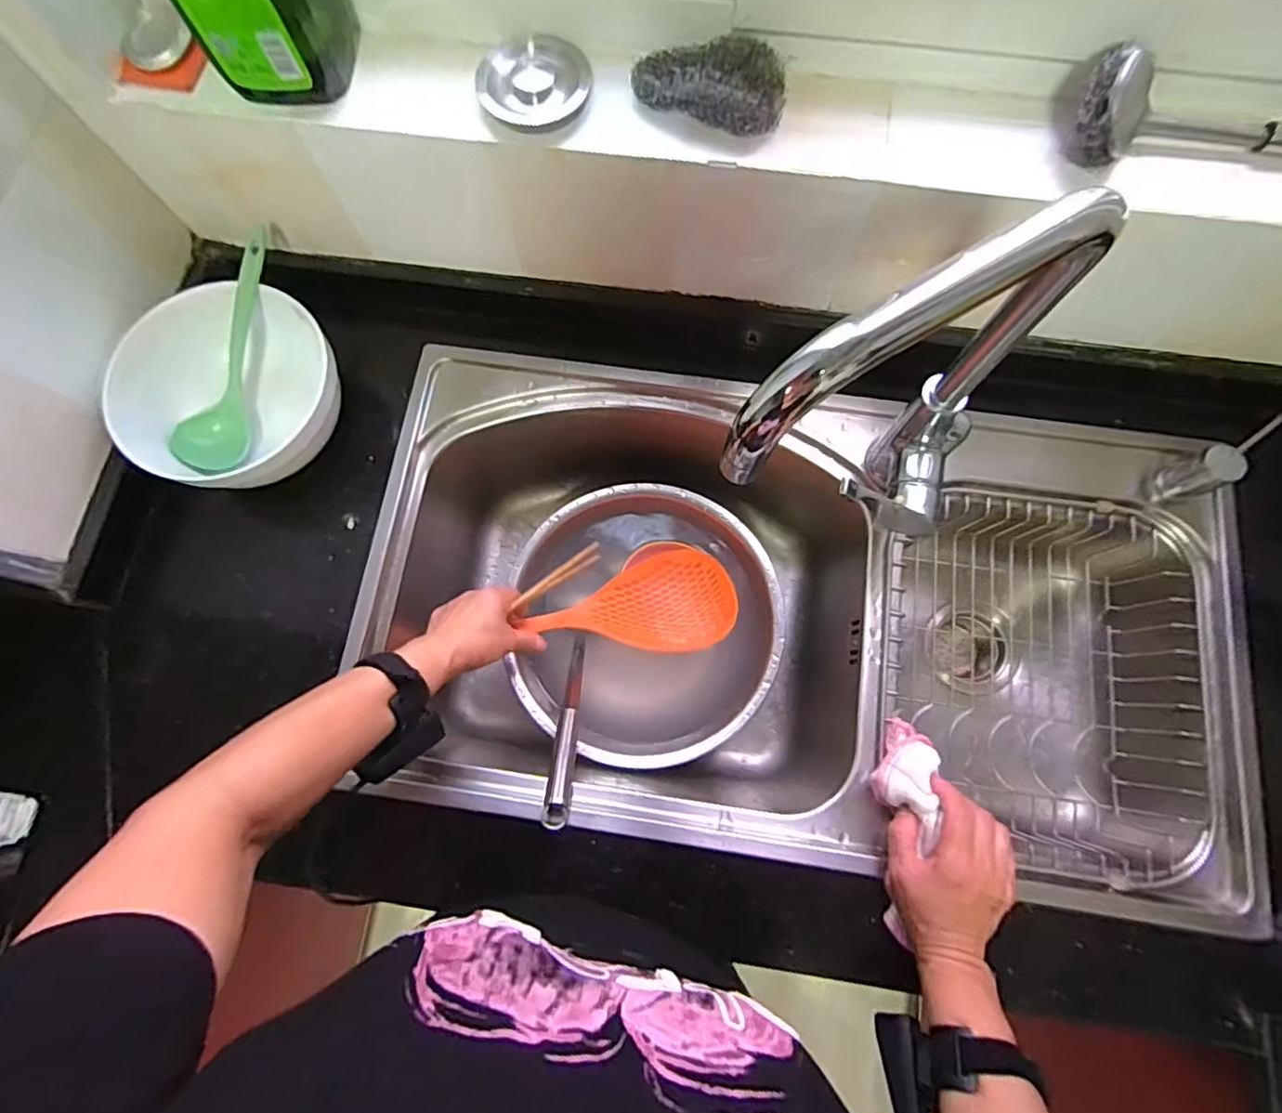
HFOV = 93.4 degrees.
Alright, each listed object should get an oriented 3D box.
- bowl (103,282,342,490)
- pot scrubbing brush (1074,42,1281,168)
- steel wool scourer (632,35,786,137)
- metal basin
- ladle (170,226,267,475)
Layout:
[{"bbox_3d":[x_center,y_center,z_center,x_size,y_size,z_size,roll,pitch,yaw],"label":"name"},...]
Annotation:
[{"bbox_3d":[-0.377,-0.153,0.583,0.189,0.095,0.189,0,77,2],"label":"bowl"},{"bbox_3d":[0.422,-0.307,0.412,0.256,0.061,0.063,-3,76,1],"label":"pot scrubbing brush"},{"bbox_3d":[0.051,-0.347,0.446,0.109,0.032,0.056,15,78,5],"label":"steel wool scourer"},{"bbox_3d":[0.004,0.078,0.714,0.300,0.103,0.306,0,77,2],"label":"metal basin"},{"bbox_3d":[-0.394,-0.194,0.579,0.051,0.040,0.230,19,98,6],"label":"ladle"}]

